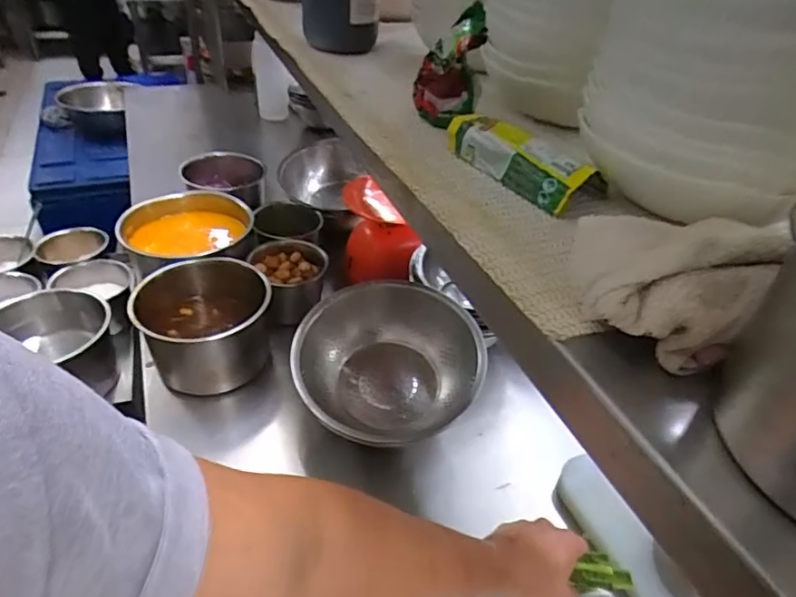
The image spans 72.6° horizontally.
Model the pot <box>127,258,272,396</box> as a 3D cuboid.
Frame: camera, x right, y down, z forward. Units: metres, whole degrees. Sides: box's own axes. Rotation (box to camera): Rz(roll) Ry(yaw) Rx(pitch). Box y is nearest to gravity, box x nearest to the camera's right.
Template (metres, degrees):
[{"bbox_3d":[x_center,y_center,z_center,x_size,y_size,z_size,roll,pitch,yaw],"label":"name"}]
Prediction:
[{"bbox_3d":[-0.267,0.040,0.761,0.168,0.131,0.173,3,38,-3],"label":"pot"}]

